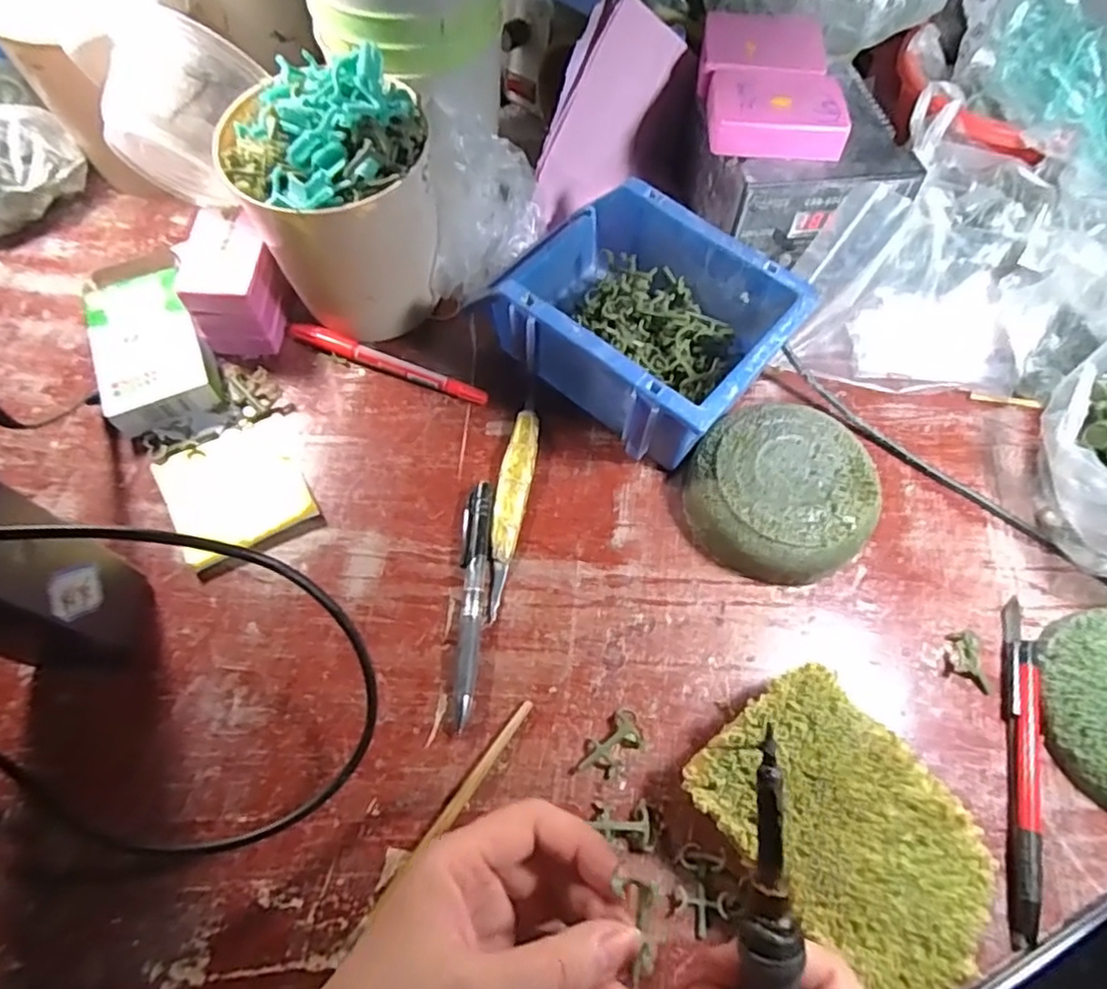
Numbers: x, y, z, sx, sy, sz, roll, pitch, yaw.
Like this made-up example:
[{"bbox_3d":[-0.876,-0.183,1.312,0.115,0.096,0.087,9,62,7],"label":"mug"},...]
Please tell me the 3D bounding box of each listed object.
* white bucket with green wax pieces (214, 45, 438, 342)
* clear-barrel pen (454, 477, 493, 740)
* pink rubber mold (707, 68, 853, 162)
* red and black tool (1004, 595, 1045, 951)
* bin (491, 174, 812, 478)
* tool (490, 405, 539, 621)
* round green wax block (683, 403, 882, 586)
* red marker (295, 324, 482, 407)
[{"bbox_3d":[-0.122,-0.167,0.395,0.101,0.150,0.094,0,65,-1],"label":"white bucket with green wax pieces"},{"bbox_3d":[-0.046,0.058,0.371,0.016,0.010,0.137,1,65,0],"label":"clear-barrel pen"},{"bbox_3d":[0.135,-0.233,0.401,0.079,0.020,0.058,7,65,4],"label":"pink rubber mold"},{"bbox_3d":[0.244,0.135,0.337,0.019,0.015,0.166,13,65,5],"label":"red and black tool"},{"bbox_3d":[0.050,-0.103,0.407,0.164,0.079,0.122,38,70,15],"label":"bin"},{"bbox_3d":[-0.026,0.008,0.394,0.019,0.011,0.127,9,65,3],"label":"tool"},{"bbox_3d":[0.131,0.000,0.384,0.100,0.037,0.100,0,65,-1],"label":"round green wax block"},{"bbox_3d":[-0.109,-0.087,0.431,0.141,0.015,0.013,19,66,8],"label":"red marker"}]

